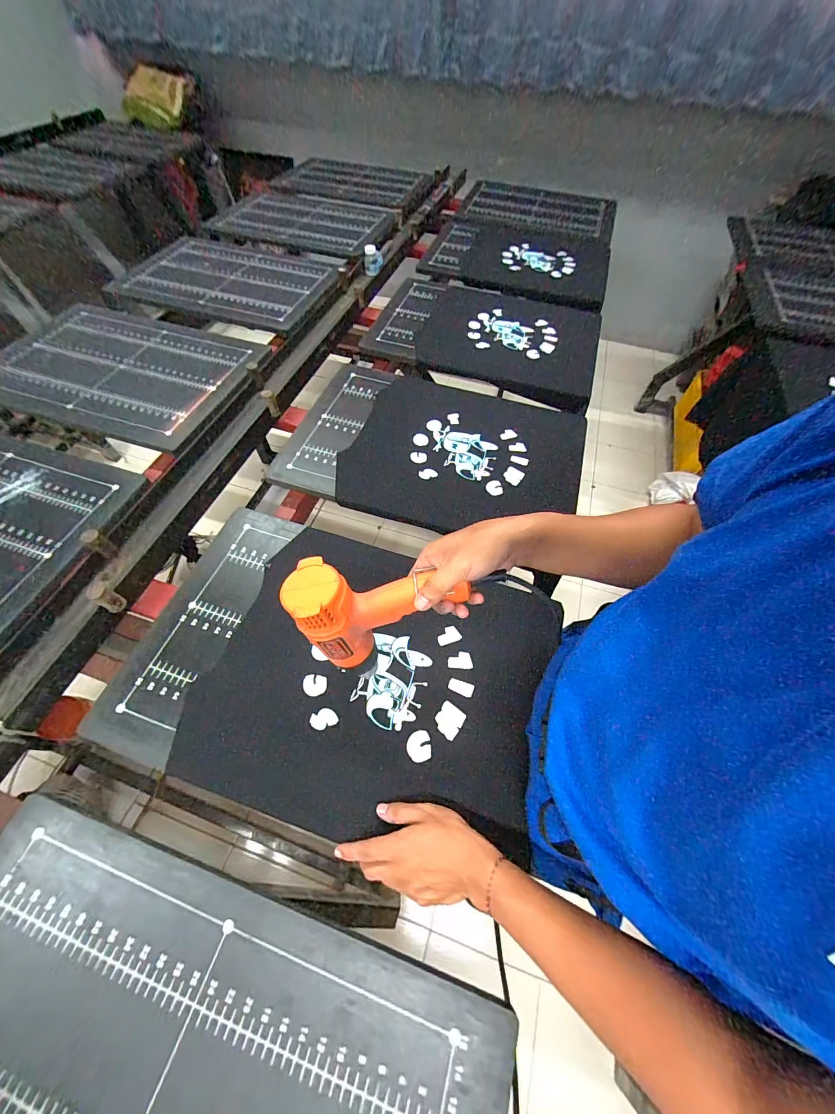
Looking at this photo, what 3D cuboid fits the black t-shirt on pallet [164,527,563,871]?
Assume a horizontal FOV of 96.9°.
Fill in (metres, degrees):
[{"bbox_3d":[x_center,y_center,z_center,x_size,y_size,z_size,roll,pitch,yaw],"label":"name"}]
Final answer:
[{"bbox_3d":[-0.053,0.158,0.543,0.462,0.022,0.385,14,58,7],"label":"black t-shirt on pallet"}]

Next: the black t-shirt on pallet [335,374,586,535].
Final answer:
[{"bbox_3d":[0.098,-0.218,0.782,0.469,0.034,0.405,13,58,6],"label":"black t-shirt on pallet"}]

